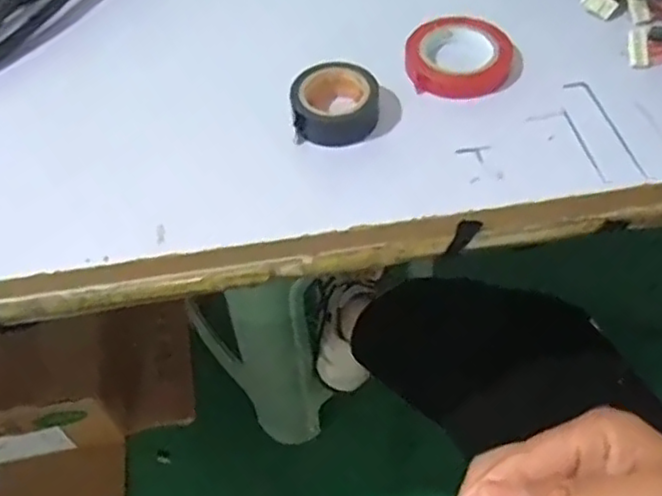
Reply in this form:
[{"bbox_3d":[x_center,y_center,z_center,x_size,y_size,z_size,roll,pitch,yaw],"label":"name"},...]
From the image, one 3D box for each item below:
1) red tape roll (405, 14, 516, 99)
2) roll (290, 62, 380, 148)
[{"bbox_3d":[0.071,-0.107,0.370,0.054,0.017,0.059,-2,55,2],"label":"red tape roll"},{"bbox_3d":[0.002,-0.076,0.349,0.043,0.019,0.043,-2,55,2],"label":"roll"}]

